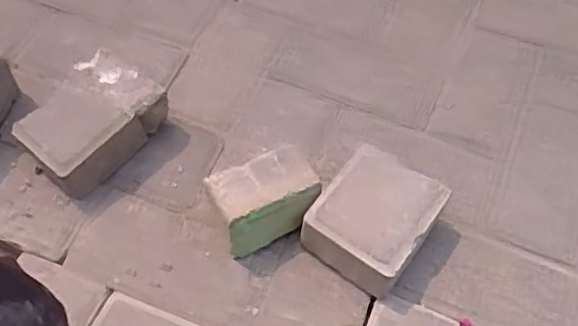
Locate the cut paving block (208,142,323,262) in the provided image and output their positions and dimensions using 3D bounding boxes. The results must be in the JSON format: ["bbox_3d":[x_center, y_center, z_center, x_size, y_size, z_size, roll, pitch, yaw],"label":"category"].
[{"bbox_3d":[-0.026,0.043,0.629,0.102,0.080,0.069,-21,59,-19],"label":"cut paving block"}]

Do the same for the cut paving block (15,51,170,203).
[{"bbox_3d":[-0.218,-0.041,0.675,0.101,0.078,0.142,34,59,18],"label":"cut paving block"}]

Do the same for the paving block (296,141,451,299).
[{"bbox_3d":[0.088,0.058,0.619,0.108,0.071,0.121,32,58,17],"label":"paving block"}]

